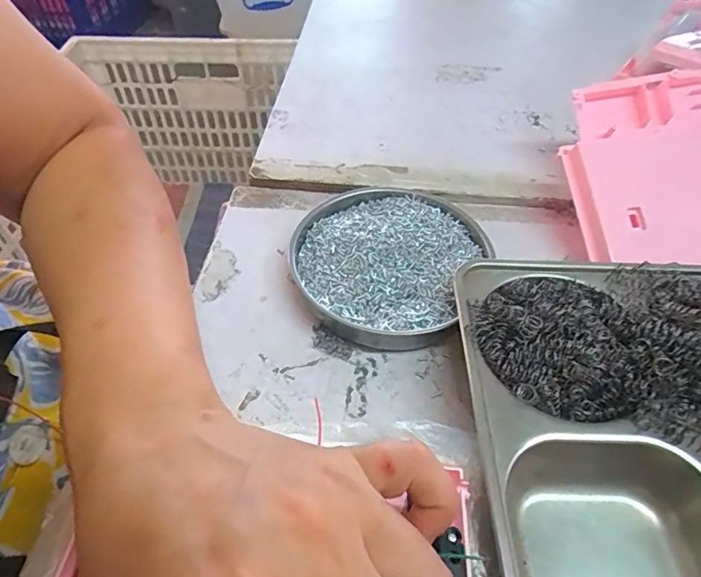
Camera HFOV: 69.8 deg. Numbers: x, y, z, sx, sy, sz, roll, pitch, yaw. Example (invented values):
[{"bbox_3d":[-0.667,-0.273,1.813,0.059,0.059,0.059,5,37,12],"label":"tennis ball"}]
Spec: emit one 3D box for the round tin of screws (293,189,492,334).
[{"bbox_3d":[0.023,-0.024,0.352,0.124,0.018,0.123,-1,48,1],"label":"round tin of screws"}]

